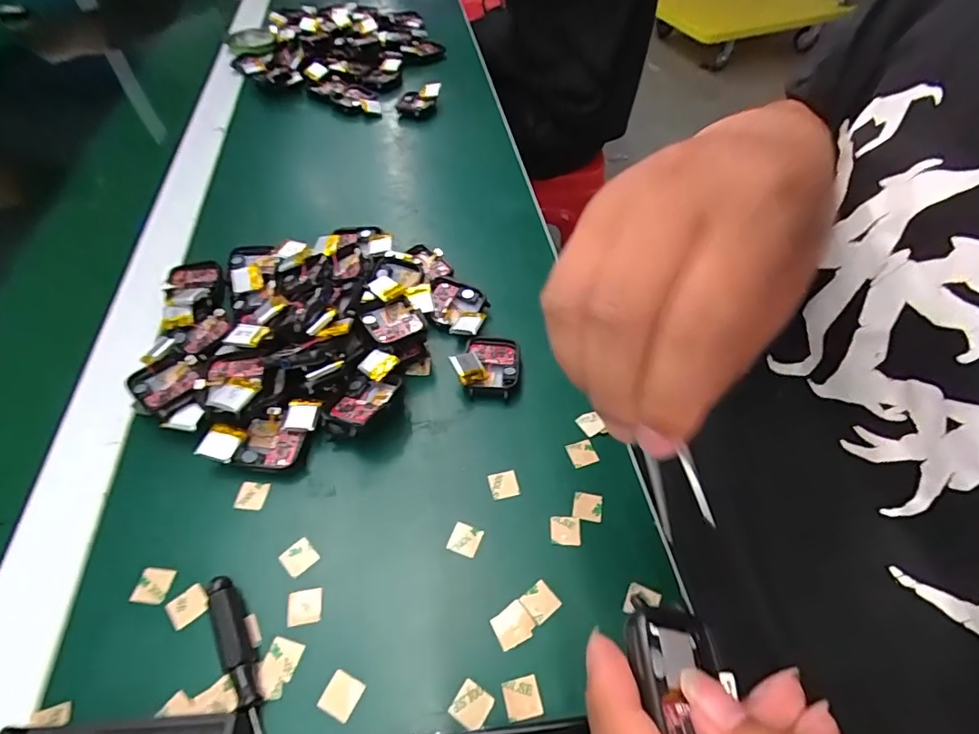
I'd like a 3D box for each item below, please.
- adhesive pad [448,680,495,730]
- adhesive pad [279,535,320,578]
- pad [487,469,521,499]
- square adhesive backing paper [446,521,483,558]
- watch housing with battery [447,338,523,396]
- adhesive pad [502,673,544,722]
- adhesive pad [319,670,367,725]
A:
[{"bbox_3d":[-0.008,0.148,0.224,0.016,0.004,0.015,27,55,17],"label":"adhesive pad"},{"bbox_3d":[-0.098,0.097,0.263,0.016,0.004,0.016,-37,62,-27],"label":"adhesive pad"},{"bbox_3d":[0.008,0.066,0.291,0.016,0.004,0.016,-9,53,-10],"label":"pad"},{"bbox_3d":[-0.013,0.091,0.270,0.016,0.004,0.017,20,53,12],"label":"square adhesive backing paper"},{"bbox_3d":[-0.001,-0.002,0.333,0.041,0.017,0.045,11,52,6],"label":"watch housing with battery"},{"bbox_3d":[0.015,0.146,0.225,0.015,0.004,0.016,-9,53,-10],"label":"adhesive pad"},{"bbox_3d":[-0.065,0.145,0.225,0.015,0.004,0.016,22,54,14],"label":"adhesive pad"}]

